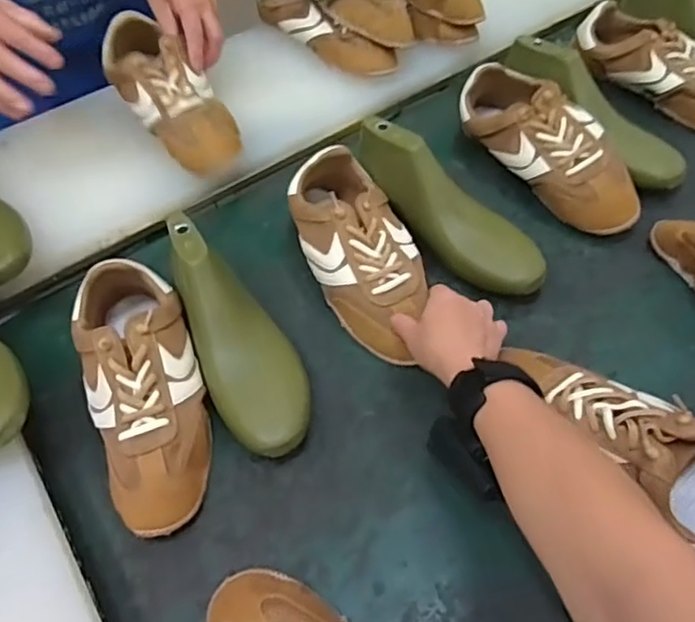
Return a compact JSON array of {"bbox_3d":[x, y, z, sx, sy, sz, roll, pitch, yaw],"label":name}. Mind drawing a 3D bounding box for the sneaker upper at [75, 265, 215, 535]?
[{"bbox_3d":[-0.179,0.060,0.525,0.094,0.073,0.246,-20,55,-8],"label":"sneaker upper"}]

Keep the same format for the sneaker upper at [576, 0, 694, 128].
[{"bbox_3d":[0.401,-0.304,0.747,0.087,0.078,0.230,-41,60,-21],"label":"sneaker upper"}]

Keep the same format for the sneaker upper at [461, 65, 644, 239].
[{"bbox_3d":[0.224,-0.183,0.668,0.091,0.078,0.241,-32,58,-16],"label":"sneaker upper"}]

